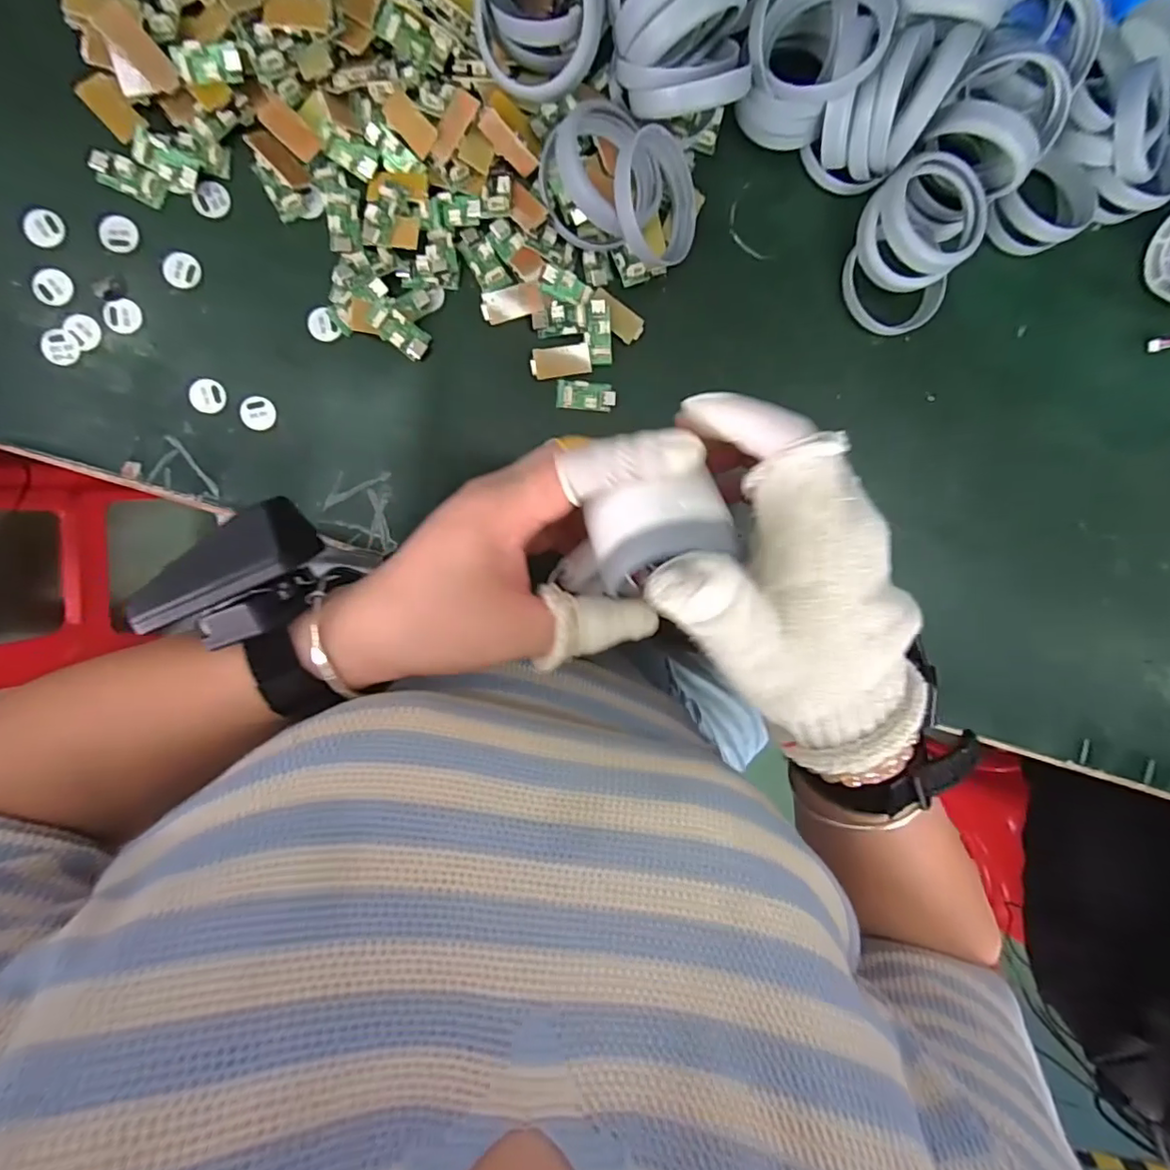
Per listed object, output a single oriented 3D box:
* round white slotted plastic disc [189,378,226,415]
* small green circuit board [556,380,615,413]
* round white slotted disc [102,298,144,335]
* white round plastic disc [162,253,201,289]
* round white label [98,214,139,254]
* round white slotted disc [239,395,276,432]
[{"bbox_3d":[-0.196,-0.098,0.289,0.017,0.004,0.017,-1,96,-7],"label":"round white slotted plastic disc"},{"bbox_3d":[0.001,-0.105,0.310,0.032,0.004,0.015,4,95,-7],"label":"small green circuit board"},{"bbox_3d":[-0.236,-0.137,0.283,0.017,0.004,0.017,-1,96,-7],"label":"round white slotted disc"},{"bbox_3d":[-0.207,-0.162,0.286,0.016,0.004,0.017,-1,96,-7],"label":"white round plastic disc"},{"bbox_3d":[-0.235,-0.177,0.280,0.017,0.004,0.017,-1,96,-7],"label":"round white label"},{"bbox_3d":[-0.172,-0.090,0.292,0.018,0.004,0.017,-1,96,-7],"label":"round white slotted disc"}]

